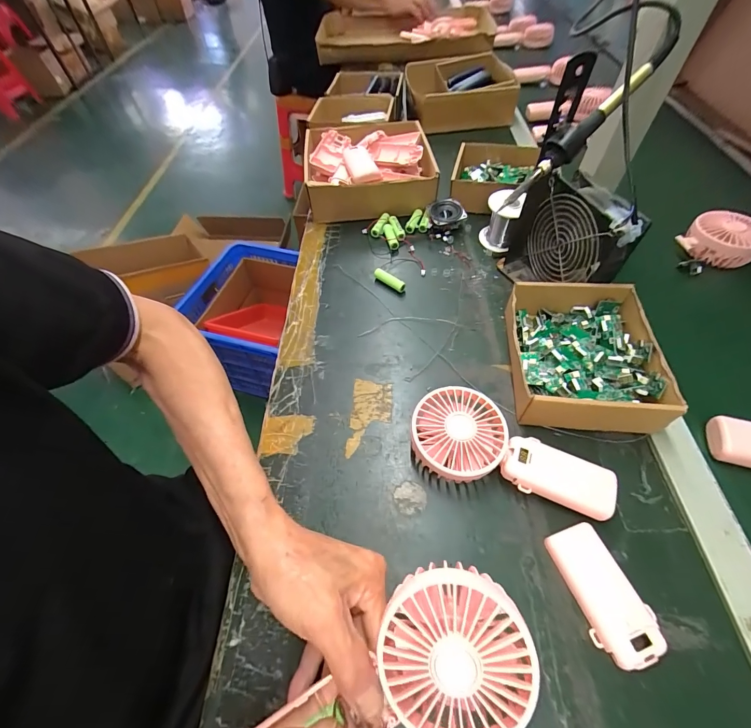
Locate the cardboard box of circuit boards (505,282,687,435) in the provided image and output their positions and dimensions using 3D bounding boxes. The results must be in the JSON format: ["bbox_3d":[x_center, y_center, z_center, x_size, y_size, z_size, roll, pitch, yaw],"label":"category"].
[{"bbox_3d":[0.222,-0.013,0.394,0.144,0.053,0.164,5,56,7],"label":"cardboard box of circuit boards"}]

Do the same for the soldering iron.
[{"bbox_3d":[0.214,-0.237,0.355,0.203,0.034,0.024,-42,58,13],"label":"soldering iron"}]

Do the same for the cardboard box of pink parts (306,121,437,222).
[{"bbox_3d":[-0.010,-0.351,0.635,0.208,0.077,0.229,-5,55,1],"label":"cardboard box of pink parts"}]

